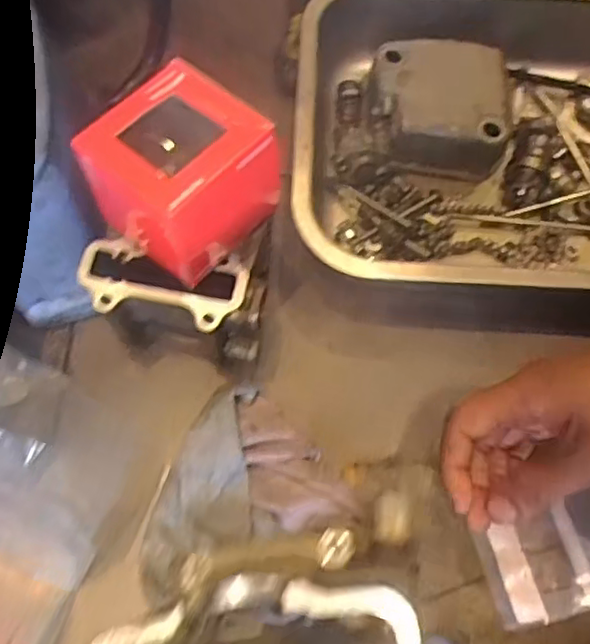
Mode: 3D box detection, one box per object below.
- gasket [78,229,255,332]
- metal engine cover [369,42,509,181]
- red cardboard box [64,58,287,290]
[{"bbox_3d":[-0.080,-0.025,0.373,0.101,0.009,0.050,11,69,3],"label":"gasket"},{"bbox_3d":[0.111,-0.170,0.498,0.112,0.052,0.098,0,68,-1],"label":"metal engine cover"},{"bbox_3d":[-0.061,-0.078,0.355,0.082,0.086,0.080,42,74,14],"label":"red cardboard box"}]

